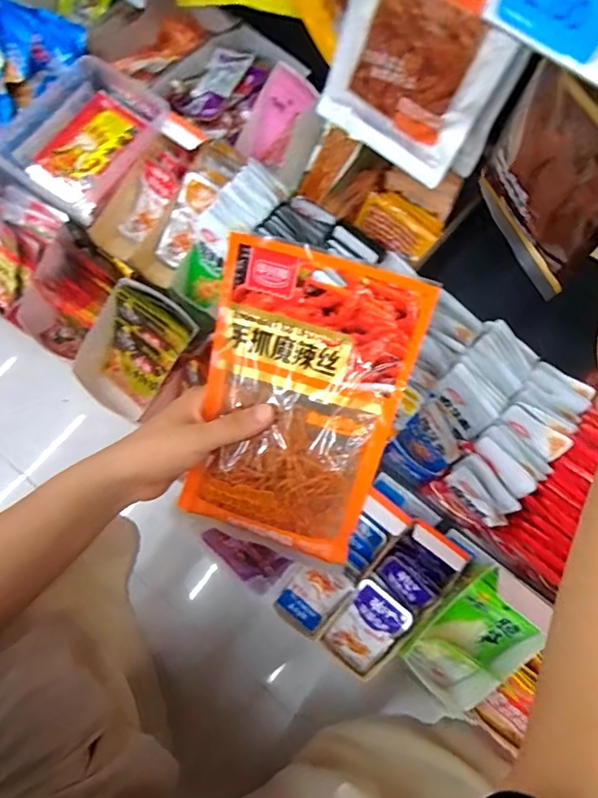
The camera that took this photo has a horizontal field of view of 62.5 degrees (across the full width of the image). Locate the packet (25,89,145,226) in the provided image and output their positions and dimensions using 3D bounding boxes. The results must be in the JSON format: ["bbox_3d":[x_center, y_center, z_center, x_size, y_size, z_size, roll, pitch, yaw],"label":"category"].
[{"bbox_3d":[-0.291,-0.340,0.677,0.107,0.017,0.181,29,74,7],"label":"packet"}]

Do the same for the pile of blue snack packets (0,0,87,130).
[{"bbox_3d":[-0.408,-0.468,0.677,0.145,0.100,0.204,32,75,7],"label":"pile of blue snack packets"}]

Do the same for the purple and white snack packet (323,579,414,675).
[{"bbox_3d":[0.080,0.276,0.591,0.069,0.014,0.110,35,115,14],"label":"purple and white snack packet"}]

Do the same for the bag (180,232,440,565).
[{"bbox_3d":[-0.002,0.008,0.369,0.142,0.017,0.221,16,104,5],"label":"bag"}]

